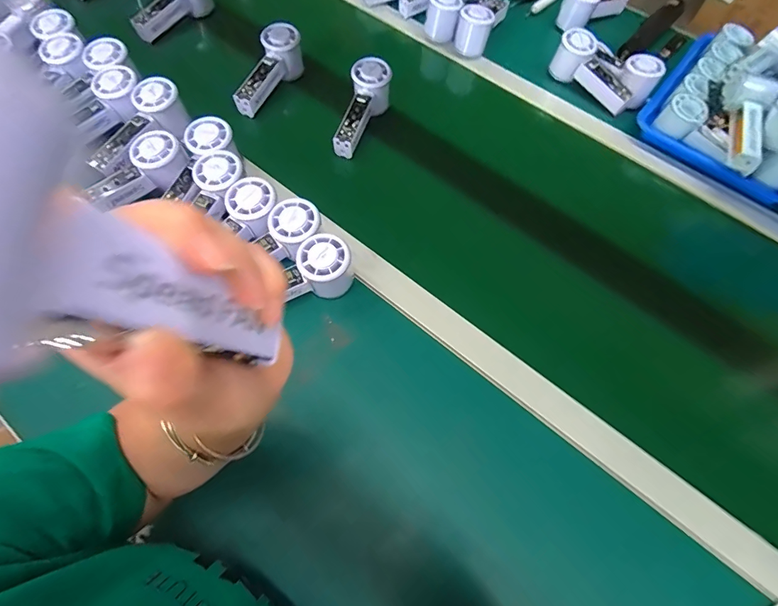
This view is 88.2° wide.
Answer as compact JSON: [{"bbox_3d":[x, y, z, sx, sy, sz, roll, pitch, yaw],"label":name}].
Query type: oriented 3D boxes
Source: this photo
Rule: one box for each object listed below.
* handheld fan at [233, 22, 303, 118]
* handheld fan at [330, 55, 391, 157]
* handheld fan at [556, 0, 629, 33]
[{"bbox_3d":[-0.184,-0.348,0.618,0.046,0.069,0.154,25,78,8],"label":"handheld fan"},{"bbox_3d":[-0.041,-0.278,0.587,0.063,0.057,0.155,21,80,7],"label":"handheld fan"},{"bbox_3d":[0.393,-0.566,0.756,0.152,0.062,0.056,-27,69,-16],"label":"handheld fan"}]

